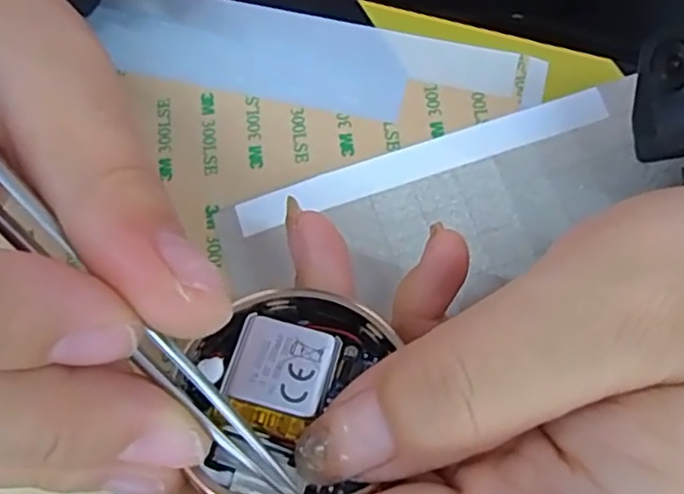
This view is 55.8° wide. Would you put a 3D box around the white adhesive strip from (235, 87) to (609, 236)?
[{"bbox_3d":[0.023,-0.025,0.180,0.106,0.004,0.010,-19,74,-5],"label":"white adhesive strip"}]

